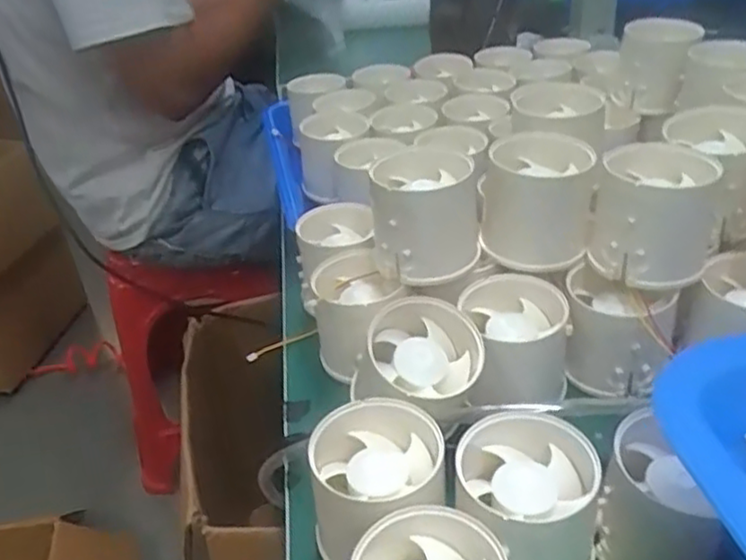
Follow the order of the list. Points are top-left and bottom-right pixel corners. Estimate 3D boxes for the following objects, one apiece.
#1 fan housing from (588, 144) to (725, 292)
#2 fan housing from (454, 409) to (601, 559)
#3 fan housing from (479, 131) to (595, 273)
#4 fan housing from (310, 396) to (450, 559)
[{"bbox_3d":[0.136,-0.032,0.336,0.056,0.051,0.064,15,39,27],"label":"fan housing"},{"bbox_3d":[0.058,0.087,0.267,0.053,0.048,0.054,-3,34,2],"label":"fan housing"},{"bbox_3d":[0.083,-0.041,0.355,0.052,0.056,0.049,3,35,12],"label":"fan housing"},{"bbox_3d":[0.004,0.086,0.279,0.052,0.052,0.053,-4,34,1],"label":"fan housing"}]

